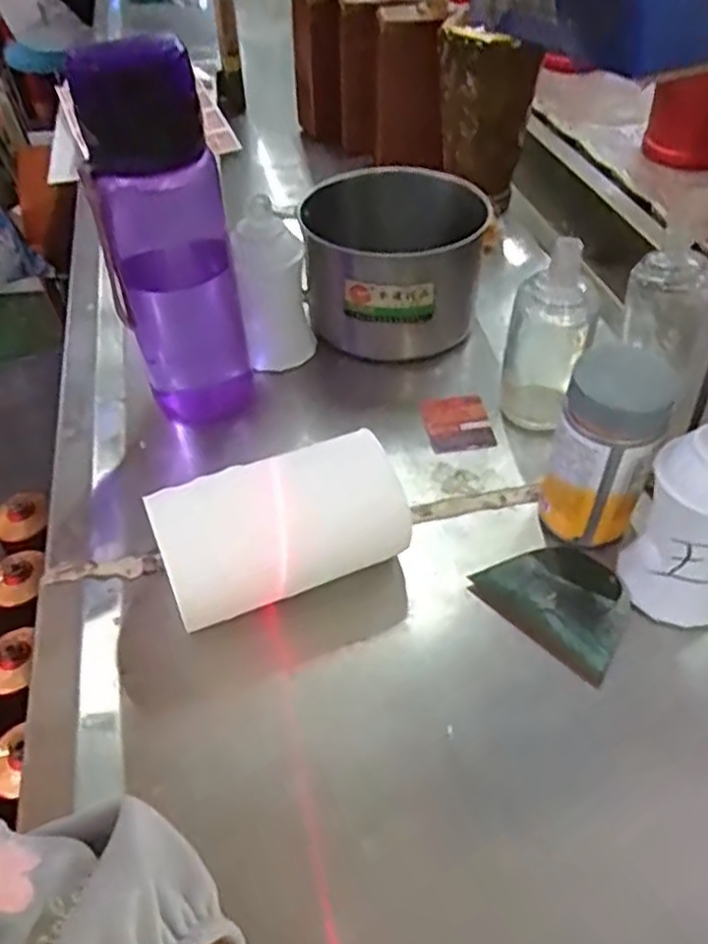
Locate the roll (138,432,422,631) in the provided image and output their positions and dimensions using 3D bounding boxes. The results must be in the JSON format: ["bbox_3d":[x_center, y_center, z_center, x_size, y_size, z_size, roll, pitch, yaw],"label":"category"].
[{"bbox_3d":[-0.040,0.031,0.406,0.137,0.059,0.060,-19,46,-12],"label":"roll"}]

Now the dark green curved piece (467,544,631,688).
[{"bbox_3d":[0.114,0.066,0.405,0.063,0.014,0.080,-33,51,-24],"label":"dark green curved piece"}]

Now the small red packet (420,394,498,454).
[{"bbox_3d":[0.071,-0.032,0.511,0.044,0.006,0.044,-8,66,-7],"label":"small red packet"}]

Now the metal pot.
[{"bbox_3d":[0.031,-0.154,0.566,0.132,0.099,0.114,-4,45,2],"label":"metal pot"}]

